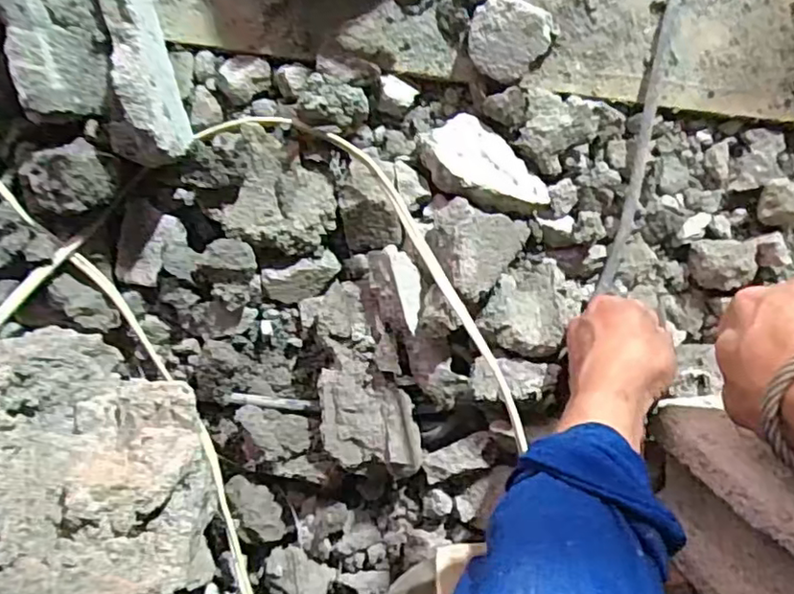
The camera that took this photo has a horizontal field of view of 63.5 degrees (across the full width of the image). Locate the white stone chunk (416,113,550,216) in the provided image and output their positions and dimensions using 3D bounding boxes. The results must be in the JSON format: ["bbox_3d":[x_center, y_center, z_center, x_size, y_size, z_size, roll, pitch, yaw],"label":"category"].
[{"bbox_3d":[0.066,-0.095,0.491,0.103,0.035,0.056,39,98,-6],"label":"white stone chunk"}]

